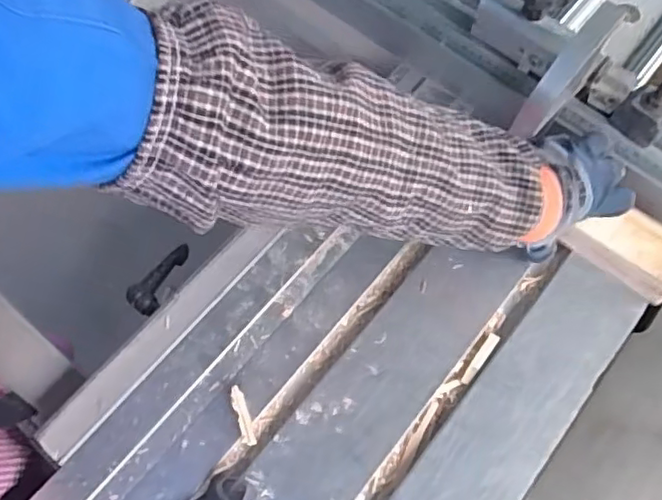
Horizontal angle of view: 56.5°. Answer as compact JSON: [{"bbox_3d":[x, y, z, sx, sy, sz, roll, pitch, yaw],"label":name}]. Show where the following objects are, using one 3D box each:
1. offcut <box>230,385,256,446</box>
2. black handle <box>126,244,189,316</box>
[{"bbox_3d":[-0.076,0.143,0.529,0.012,0.016,0.049,-15,67,-9],"label":"offcut"},{"bbox_3d":[-0.168,0.028,0.606,0.027,0.024,0.089,17,38,6],"label":"black handle"}]

